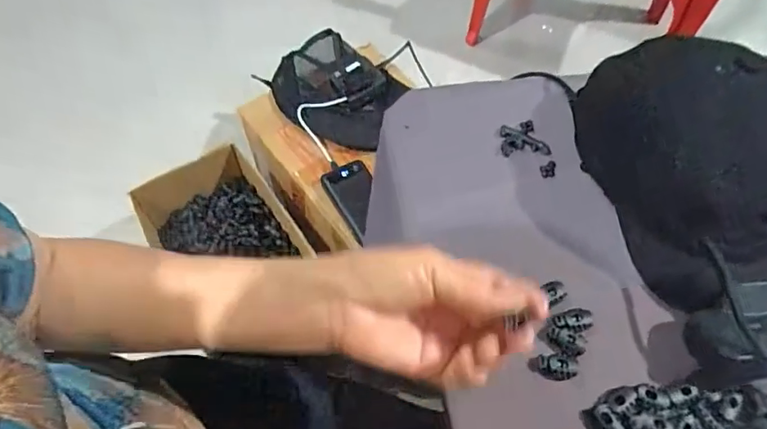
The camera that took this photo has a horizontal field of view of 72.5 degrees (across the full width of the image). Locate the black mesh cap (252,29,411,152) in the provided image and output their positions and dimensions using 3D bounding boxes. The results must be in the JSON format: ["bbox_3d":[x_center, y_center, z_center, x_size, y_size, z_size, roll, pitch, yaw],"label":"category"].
[{"bbox_3d":[-0.083,-0.217,0.902,0.181,0.082,0.265,-34,66,-22],"label":"black mesh cap"}]

